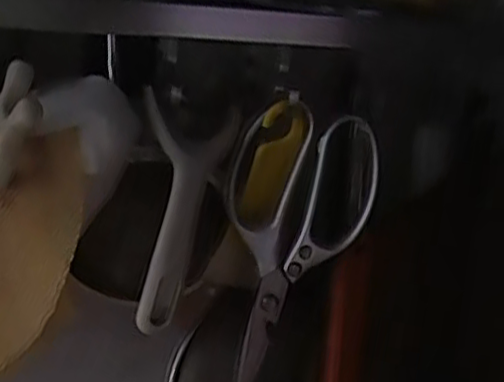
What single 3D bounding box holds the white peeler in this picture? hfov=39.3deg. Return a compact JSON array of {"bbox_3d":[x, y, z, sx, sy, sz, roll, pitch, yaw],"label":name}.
[{"bbox_3d":[-0.046,0.015,0.401,0.051,0.133,0.018,7,9,-44],"label":"white peeler"}]

